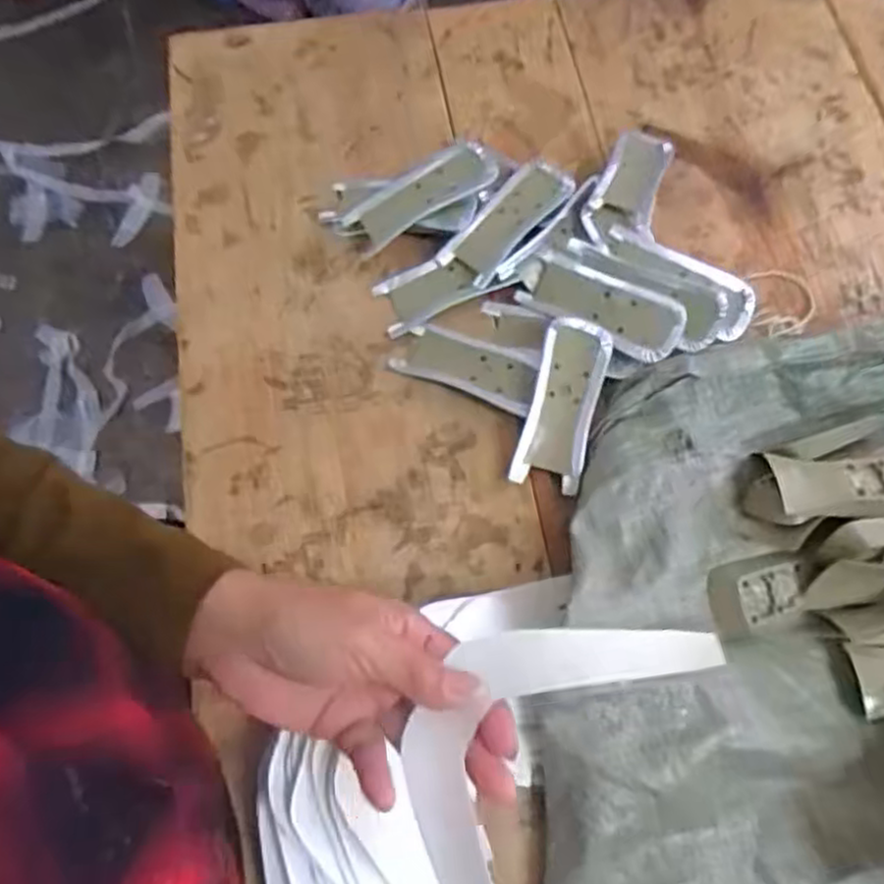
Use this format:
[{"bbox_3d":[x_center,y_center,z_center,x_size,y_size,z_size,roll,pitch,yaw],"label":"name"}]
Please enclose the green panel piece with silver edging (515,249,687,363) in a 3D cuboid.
[{"bbox_3d":[0.116,-0.099,0.524,0.113,0.012,0.049,30,93,20],"label":"green panel piece with silver edging"}]

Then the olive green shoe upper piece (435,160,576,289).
[{"bbox_3d":[0.050,-0.166,0.552,0.044,0.026,0.113,39,73,13],"label":"olive green shoe upper piece"}]

